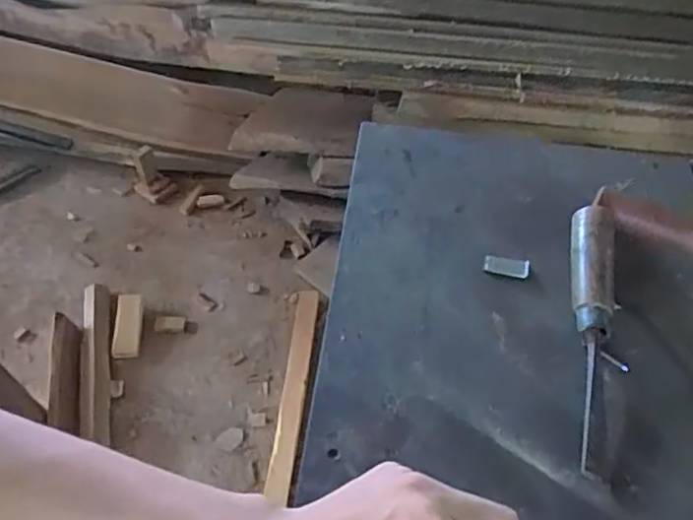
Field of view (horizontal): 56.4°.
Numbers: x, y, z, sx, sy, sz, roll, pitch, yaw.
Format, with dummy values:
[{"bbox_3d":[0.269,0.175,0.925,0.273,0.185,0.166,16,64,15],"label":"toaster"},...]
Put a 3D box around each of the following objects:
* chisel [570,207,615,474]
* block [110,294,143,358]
[{"bbox_3d":[0.180,0.044,0.476,0.033,0.026,0.213,12,51,7],"label":"chisel"},{"bbox_3d":[-0.447,0.135,1.321,0.051,0.019,0.133,0,71,-3],"label":"block"}]

